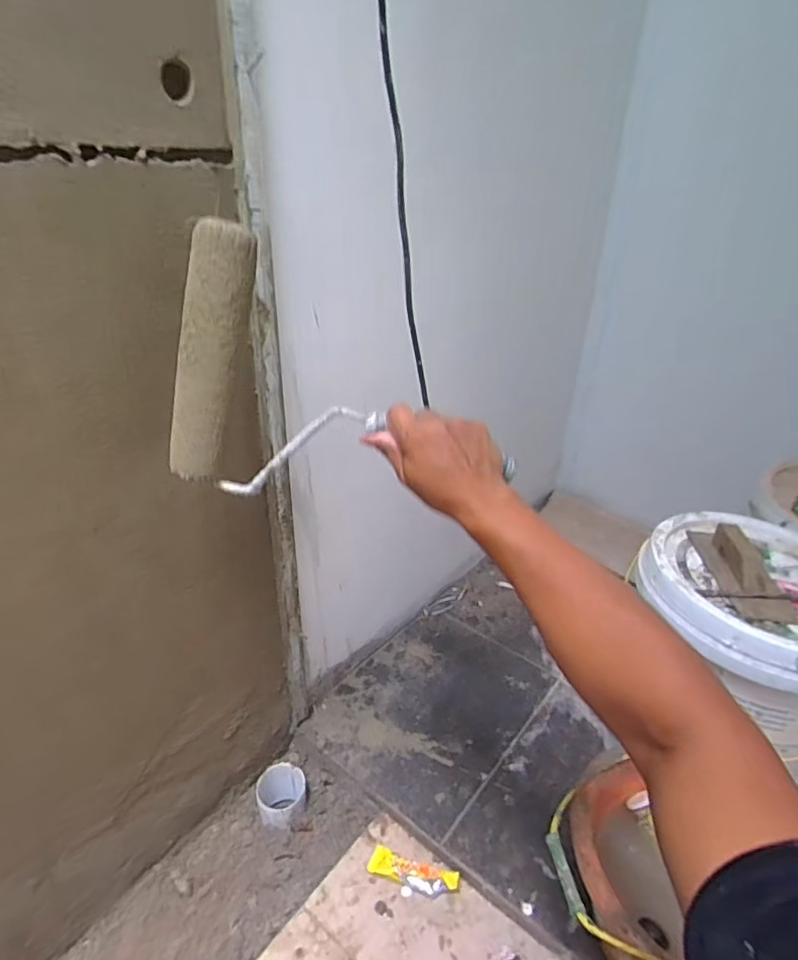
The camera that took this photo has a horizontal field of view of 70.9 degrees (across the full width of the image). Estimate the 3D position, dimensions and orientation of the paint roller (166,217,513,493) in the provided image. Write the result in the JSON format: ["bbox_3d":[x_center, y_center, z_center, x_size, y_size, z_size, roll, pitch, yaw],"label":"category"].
[{"bbox_3d":[-0.057,-0.103,0.516,0.323,0.234,0.070,0,30,-3],"label":"paint roller"}]

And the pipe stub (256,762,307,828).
[{"bbox_3d":[-0.184,0.498,0.884,0.074,0.037,0.085,-9,32,-18],"label":"pipe stub"}]

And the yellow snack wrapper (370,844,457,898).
[{"bbox_3d":[0.020,0.537,0.768,0.121,0.017,0.035,12,31,16],"label":"yellow snack wrapper"}]

